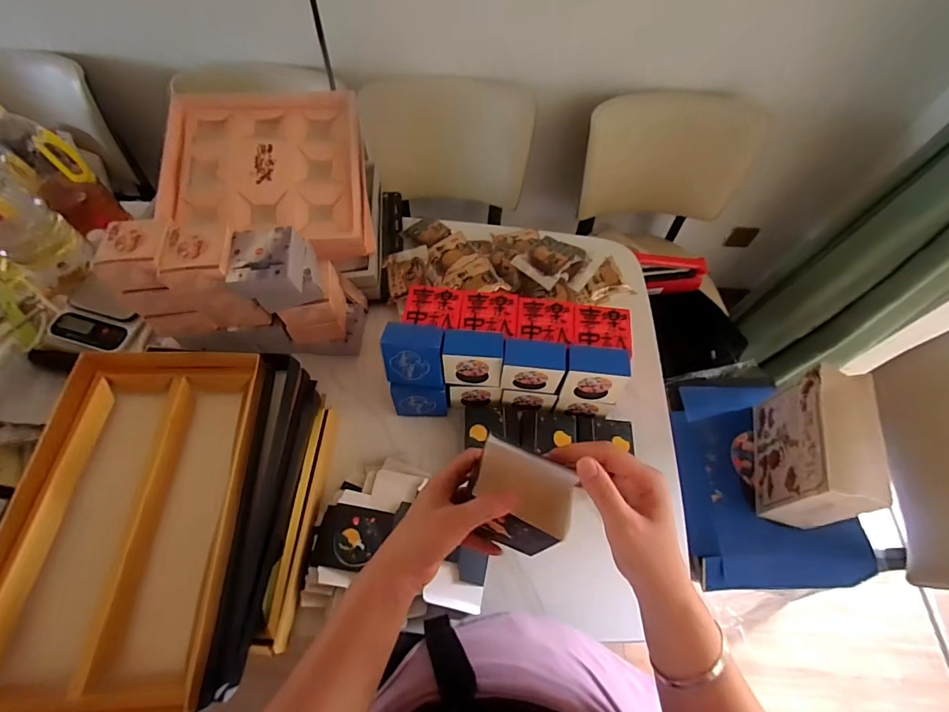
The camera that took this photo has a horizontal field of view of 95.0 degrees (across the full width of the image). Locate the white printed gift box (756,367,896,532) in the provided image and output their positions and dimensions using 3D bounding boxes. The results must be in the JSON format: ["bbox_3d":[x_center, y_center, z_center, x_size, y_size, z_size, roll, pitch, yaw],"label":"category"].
[{"bbox_3d":[0.697,0.186,0.894,0.115,0.207,0.283,16,62,8],"label":"white printed gift box"}]

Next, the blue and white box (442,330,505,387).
[{"bbox_3d":[-0.002,0.004,0.654,0.087,0.079,0.053,4,61,1],"label":"blue and white box"}]

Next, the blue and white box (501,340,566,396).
[{"bbox_3d":[0.086,0.018,0.646,0.088,0.080,0.049,8,61,3],"label":"blue and white box"}]

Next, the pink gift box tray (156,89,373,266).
[{"bbox_3d":[-0.382,-0.348,0.808,0.346,0.057,0.381,-7,74,-12],"label":"pink gift box tray"}]

